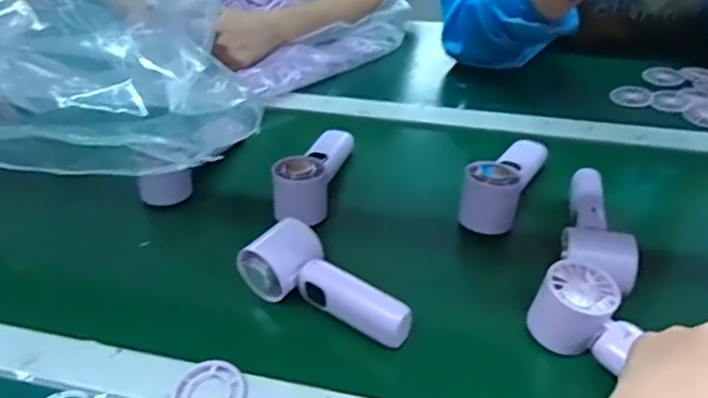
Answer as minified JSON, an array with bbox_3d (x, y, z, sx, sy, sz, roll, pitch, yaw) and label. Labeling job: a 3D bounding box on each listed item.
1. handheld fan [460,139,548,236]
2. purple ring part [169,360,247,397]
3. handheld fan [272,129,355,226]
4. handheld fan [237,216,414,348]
[{"bbox_3d":[0.155,-0.024,0.623,0.053,0.059,0.148,18,42,23],"label":"handheld fan"},{"bbox_3d":[-0.107,0.144,0.448,0.054,0.006,0.055,-23,43,-25],"label":"purple ring part"},{"bbox_3d":[-0.040,-0.035,0.650,0.050,0.057,0.147,8,39,11],"label":"handheld fan"},{"bbox_3d":[-0.024,0.073,0.507,0.154,0.057,0.050,26,46,30],"label":"handheld fan"}]

